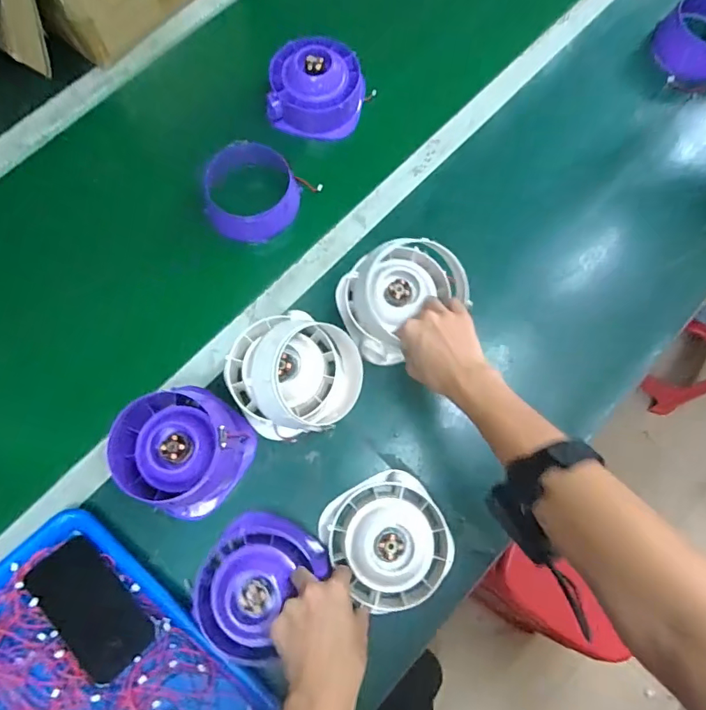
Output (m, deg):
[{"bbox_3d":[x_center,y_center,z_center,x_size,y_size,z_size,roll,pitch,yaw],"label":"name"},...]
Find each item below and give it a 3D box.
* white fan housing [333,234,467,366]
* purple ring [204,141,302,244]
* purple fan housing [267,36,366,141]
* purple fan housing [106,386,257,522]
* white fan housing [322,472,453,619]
[{"bbox_3d":[0.052,-0.075,0.582,0.132,0.090,0.121,-34,78,-9],"label":"white fan housing"},{"bbox_3d":[-0.138,-0.219,0.650,0.124,0.045,0.125,0,75,-1],"label":"purple ring"},{"bbox_3d":[-0.052,-0.385,0.696,0.129,0.076,0.109,8,75,1],"label":"purple fan housing"},{"bbox_3d":[-0.191,0.102,0.535,0.125,0.085,0.120,33,77,8],"label":"purple fan housing"},{"bbox_3d":[0.045,0.208,0.536,0.129,0.061,0.145,-34,78,-9],"label":"white fan housing"}]

